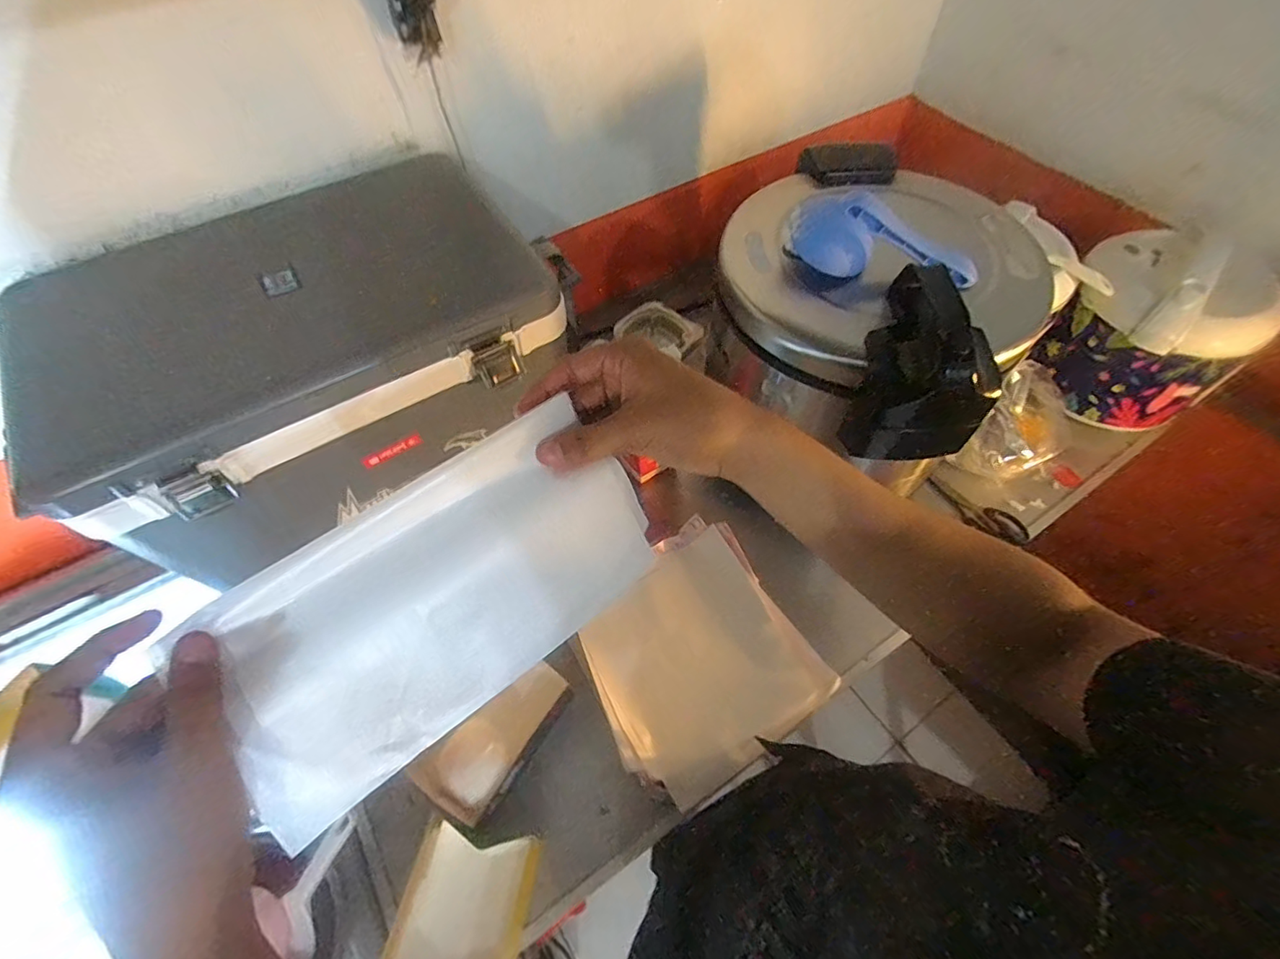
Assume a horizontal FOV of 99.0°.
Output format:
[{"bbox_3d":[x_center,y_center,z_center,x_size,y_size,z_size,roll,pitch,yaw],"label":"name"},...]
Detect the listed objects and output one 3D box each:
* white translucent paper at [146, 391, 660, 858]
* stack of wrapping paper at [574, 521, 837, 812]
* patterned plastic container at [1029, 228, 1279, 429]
[{"bbox_3d":[-0.111,0.067,0.317,0.243,0.024,0.128,-36,102,-20],"label":"white translucent paper"},{"bbox_3d":[0.066,0.222,0.720,0.264,0.040,0.292,-27,61,-15],"label":"stack of wrapping paper"},{"bbox_3d":[0.770,-0.231,0.829,0.198,0.215,0.228,-38,64,-20],"label":"patterned plastic container"}]

